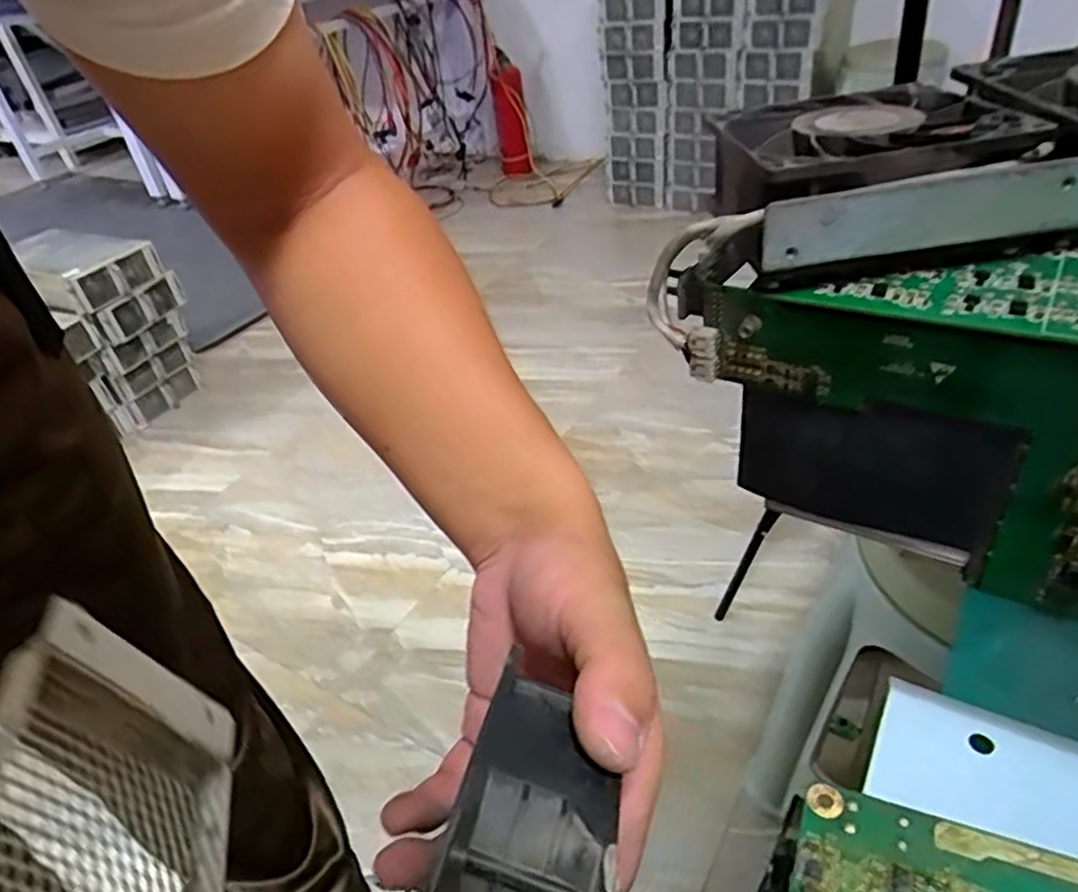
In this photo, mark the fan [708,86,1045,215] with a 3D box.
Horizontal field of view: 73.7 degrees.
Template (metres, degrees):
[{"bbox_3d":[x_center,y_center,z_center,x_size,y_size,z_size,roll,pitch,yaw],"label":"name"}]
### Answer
[{"bbox_3d":[0.114,-0.108,0.267,0.093,0.028,0.086,-5,38,5],"label":"fan"}]

